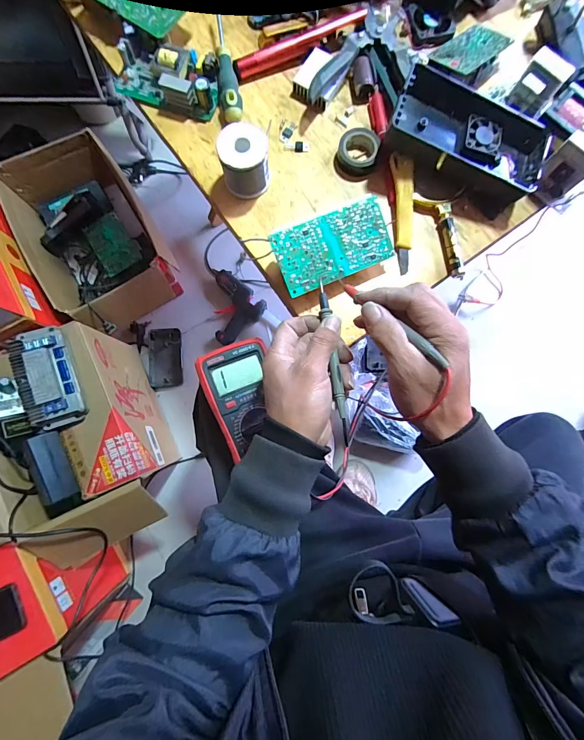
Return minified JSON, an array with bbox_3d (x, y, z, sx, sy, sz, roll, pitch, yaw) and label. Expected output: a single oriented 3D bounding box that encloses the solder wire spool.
[{"bbox_3d":[-0.051,-0.229,0.387,0.051,0.056,0.048,0,82,-1],"label":"solder wire spool"}]

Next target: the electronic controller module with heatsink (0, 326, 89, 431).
[{"bbox_3d":[-0.437,0.012,0.624,0.095,0.052,0.181,-19,83,-3],"label":"electronic controller module with heatsink"}]

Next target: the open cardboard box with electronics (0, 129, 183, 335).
[{"bbox_3d":[-0.479,-0.321,0.860,0.265,0.168,0.430,-29,83,-5],"label":"open cardboard box with electronics"}]

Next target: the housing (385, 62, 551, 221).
[{"bbox_3d":[0.195,-0.253,0.389,0.168,0.057,0.092,25,83,3],"label":"housing"}]

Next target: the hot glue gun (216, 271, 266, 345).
[{"bbox_3d":[-0.174,-0.169,0.937,0.166,0.031,0.153,44,84,5],"label":"hot glue gun"}]

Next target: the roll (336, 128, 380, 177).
[{"bbox_3d":[0.076,-0.252,0.406,0.044,0.020,0.047,0,82,-1],"label":"roll"}]

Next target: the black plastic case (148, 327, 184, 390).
[{"bbox_3d":[-0.335,-0.030,0.931,0.087,0.019,0.158,-4,82,-1],"label":"black plastic case"}]

